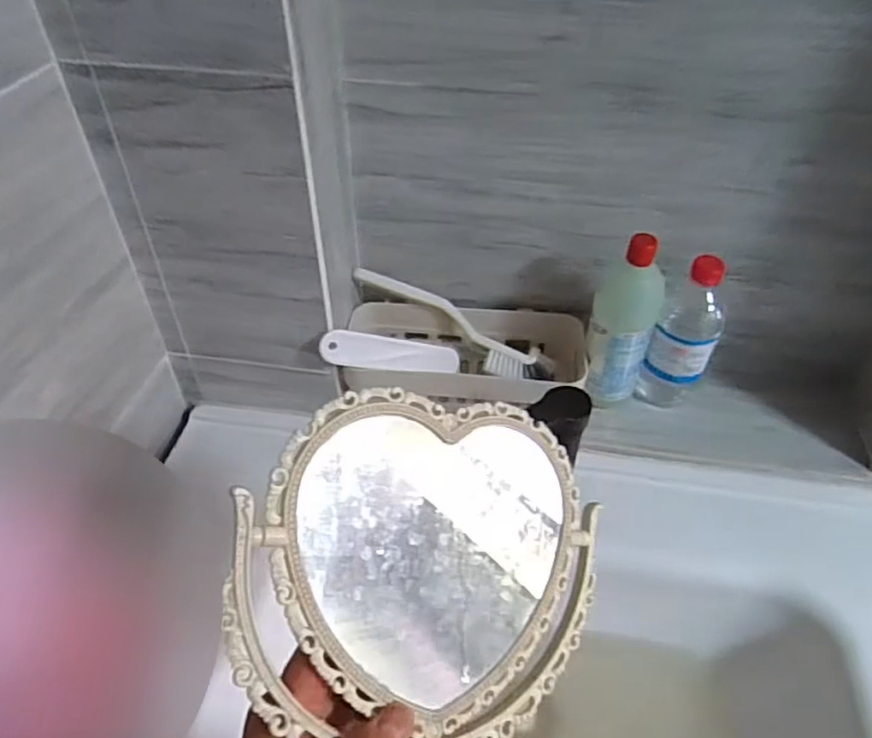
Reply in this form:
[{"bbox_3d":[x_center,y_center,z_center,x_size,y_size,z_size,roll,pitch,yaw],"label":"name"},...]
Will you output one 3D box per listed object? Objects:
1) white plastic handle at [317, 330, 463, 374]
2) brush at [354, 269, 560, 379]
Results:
[{"bbox_3d":[-0.047,-0.015,0.683,0.162,0.036,0.023,7,36,-33],"label":"white plastic handle"},{"bbox_3d":[0.021,-0.048,0.716,0.242,0.027,0.042,31,48,-1],"label":"brush"}]

